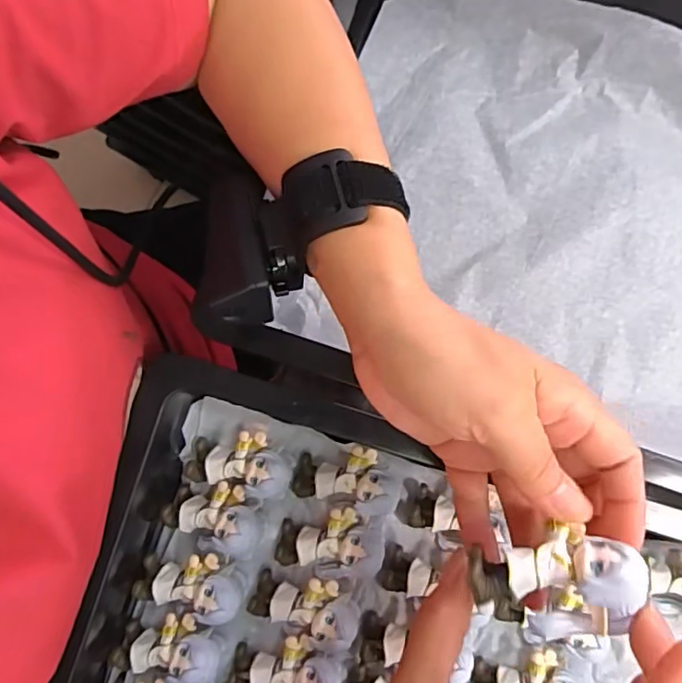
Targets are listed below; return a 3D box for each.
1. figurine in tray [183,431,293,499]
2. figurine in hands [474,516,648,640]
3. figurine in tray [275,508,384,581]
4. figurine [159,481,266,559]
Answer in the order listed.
[{"bbox_3d":[-0.061,0.073,0.343,0.062,0.023,0.035,3,76,18],"label":"figurine in tray"},{"bbox_3d":[0.081,0.091,0.213,0.058,0.024,0.036,-6,76,0],"label":"figurine in hands"},{"bbox_3d":[-0.007,0.119,0.336,0.061,0.021,0.039,7,83,1],"label":"figurine in tray"},{"bbox_3d":[-0.076,0.103,0.336,0.061,0.022,0.039,15,83,2],"label":"figurine"}]

